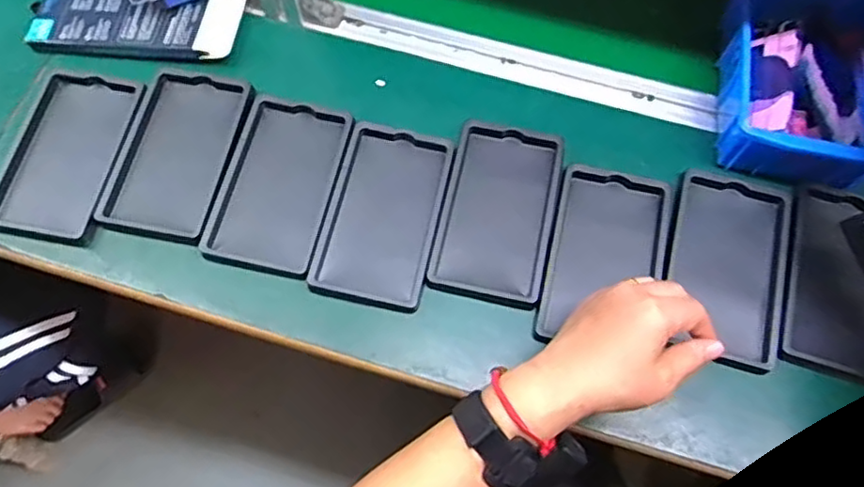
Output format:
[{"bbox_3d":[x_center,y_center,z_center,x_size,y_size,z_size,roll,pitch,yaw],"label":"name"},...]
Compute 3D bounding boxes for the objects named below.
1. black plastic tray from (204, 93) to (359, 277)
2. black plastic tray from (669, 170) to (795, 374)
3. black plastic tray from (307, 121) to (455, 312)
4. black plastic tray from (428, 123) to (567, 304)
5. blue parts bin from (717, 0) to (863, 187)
[{"bbox_3d":[-0.134,-0.053,0.565,0.092,0.012,0.157,13,67,4],"label":"black plastic tray"},{"bbox_3d":[0.242,0.016,0.530,0.090,0.013,0.162,16,67,5],"label":"black plastic tray"},{"bbox_3d":[-0.041,-0.025,0.558,0.092,0.018,0.161,12,66,4],"label":"black plastic tray"},{"bbox_3d":[0.059,-0.031,0.561,0.094,0.013,0.165,12,66,4],"label":"black plastic tray"},{"bbox_3d":[0.327,-0.150,0.577,0.121,0.076,0.197,11,66,3],"label":"blue parts bin"}]

